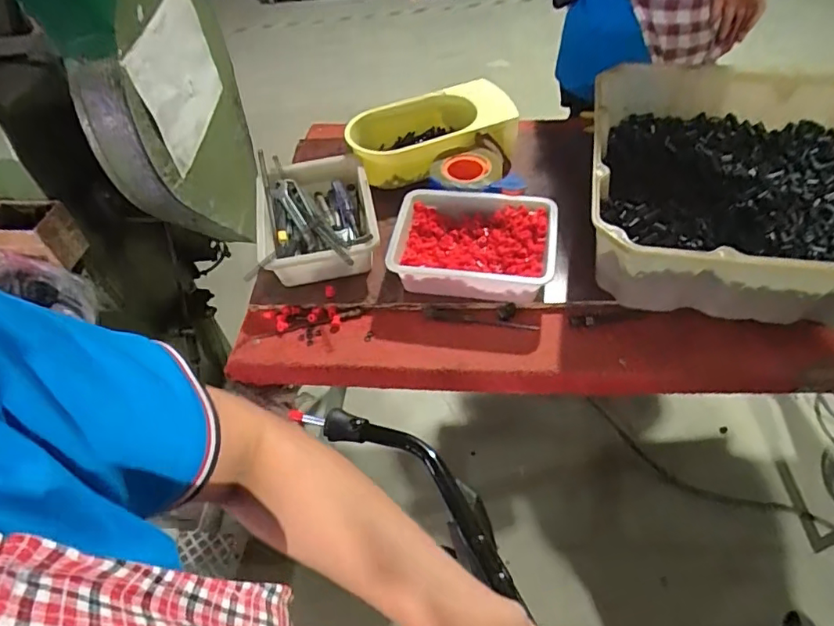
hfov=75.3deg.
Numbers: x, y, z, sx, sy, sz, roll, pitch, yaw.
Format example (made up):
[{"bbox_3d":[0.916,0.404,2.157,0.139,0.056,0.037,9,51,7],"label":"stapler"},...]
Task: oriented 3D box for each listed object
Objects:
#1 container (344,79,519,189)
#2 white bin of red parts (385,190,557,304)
[{"bbox_3d":[0.020,-0.329,0.967,0.280,0.104,0.168,-15,51,-6],"label":"container"},{"bbox_3d":[0.086,-0.098,0.823,0.237,0.079,0.169,4,52,9],"label":"white bin of red parts"}]

